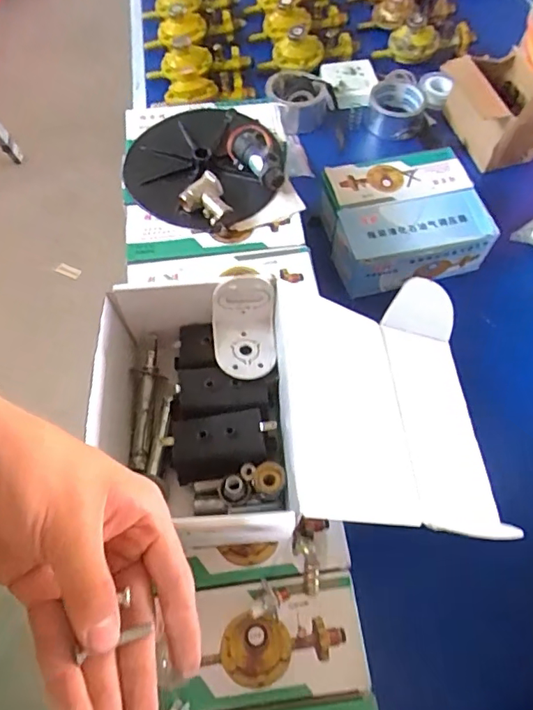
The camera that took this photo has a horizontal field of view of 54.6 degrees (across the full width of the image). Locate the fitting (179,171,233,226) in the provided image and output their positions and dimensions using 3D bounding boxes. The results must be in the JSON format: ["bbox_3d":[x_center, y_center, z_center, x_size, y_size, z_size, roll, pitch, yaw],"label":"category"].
[{"bbox_3d":[-0.059,-0.157,0.518,0.040,0.022,0.043,-40,69,-19],"label":"fitting"}]

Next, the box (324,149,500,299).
[{"bbox_3d":[0.173,-0.170,0.670,0.202,0.079,0.173,-16,63,-9],"label":"box"}]

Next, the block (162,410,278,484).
[{"bbox_3d":[-0.034,0.067,0.384,0.076,0.032,0.040,-8,62,-5],"label":"block"}]

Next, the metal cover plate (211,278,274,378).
[{"bbox_3d":[-0.018,-0.018,0.390,0.050,0.050,0.060,-2,62,-1],"label":"metal cover plate"}]

